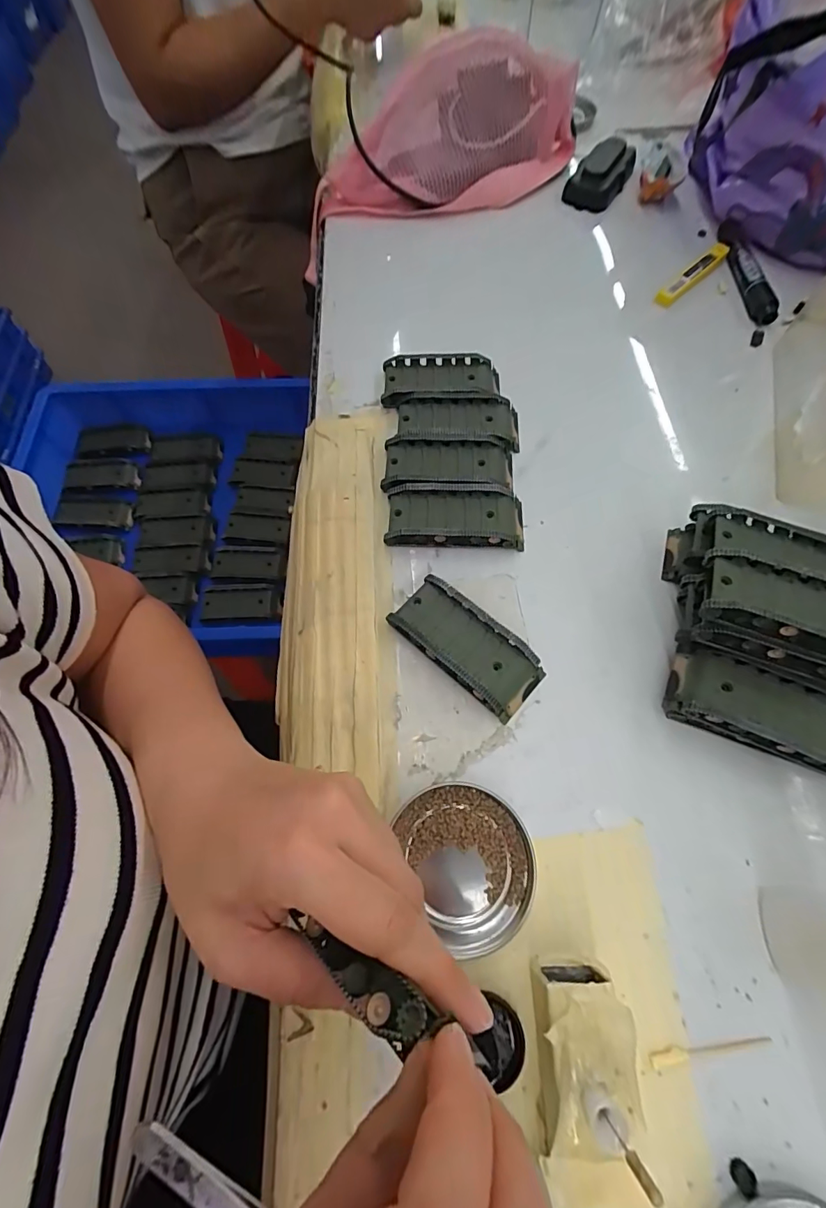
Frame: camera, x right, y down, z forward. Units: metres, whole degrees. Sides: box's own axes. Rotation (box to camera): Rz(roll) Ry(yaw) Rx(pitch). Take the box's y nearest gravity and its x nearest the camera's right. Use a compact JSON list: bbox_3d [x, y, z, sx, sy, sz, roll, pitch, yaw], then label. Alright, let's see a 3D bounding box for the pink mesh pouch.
[{"bbox_3d":[0.032,-0.477,0.477,0.319,0.119,0.108,-19,68,-7],"label":"pink mesh pouch"}]

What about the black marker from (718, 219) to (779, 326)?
[{"bbox_3d":[0.314,-0.318,0.431,0.023,0.018,0.136,0,67,1],"label":"black marker"}]

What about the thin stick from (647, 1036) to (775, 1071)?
[{"bbox_3d":[0.141,0.210,0.215,0.059,0.004,0.007,-9,67,-3],"label":"thin stick"}]

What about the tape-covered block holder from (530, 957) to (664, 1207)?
[{"bbox_3d":[0.073,0.208,0.195,0.040,0.043,0.085,1,67,1],"label":"tape-covered block holder"}]

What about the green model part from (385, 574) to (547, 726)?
[{"bbox_3d":[0.034,0.026,0.288,0.096,0.019,0.044,39,73,16],"label":"green model part"}]

